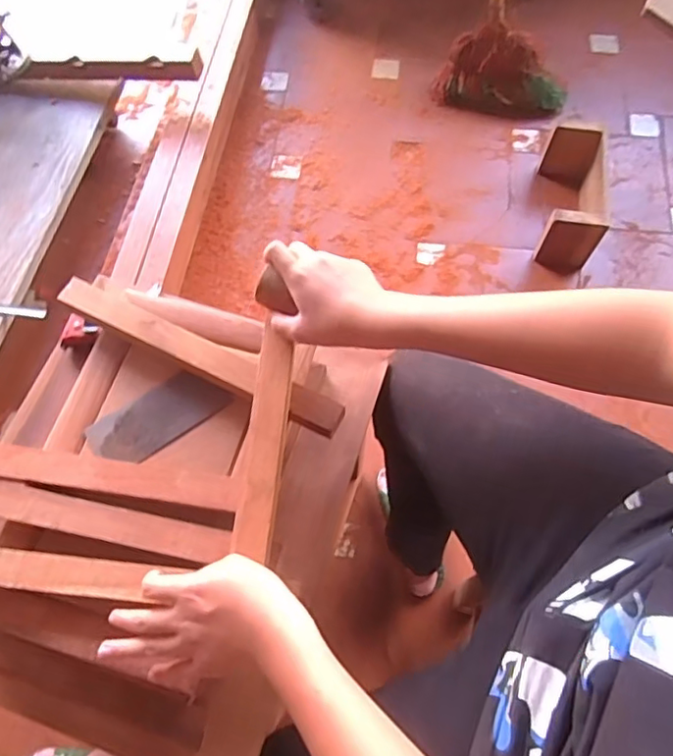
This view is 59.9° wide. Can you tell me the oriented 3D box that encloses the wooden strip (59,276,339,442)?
[{"bbox_3d":[-0.147,-0.026,0.623,0.334,0.028,0.041,25,69,12],"label":"wooden strip"}]

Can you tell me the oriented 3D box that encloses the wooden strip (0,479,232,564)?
[{"bbox_3d":[-0.237,0.130,0.548,0.276,0.009,0.032,10,67,7],"label":"wooden strip"}]

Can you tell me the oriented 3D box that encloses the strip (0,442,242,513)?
[{"bbox_3d":[-0.238,0.091,0.564,0.294,0.009,0.035,7,67,5],"label":"strip"}]

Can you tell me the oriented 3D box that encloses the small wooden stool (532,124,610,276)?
[{"bbox_3d":[0.527,-0.409,1.321,0.117,0.153,0.319,9,67,6],"label":"small wooden stool"}]

